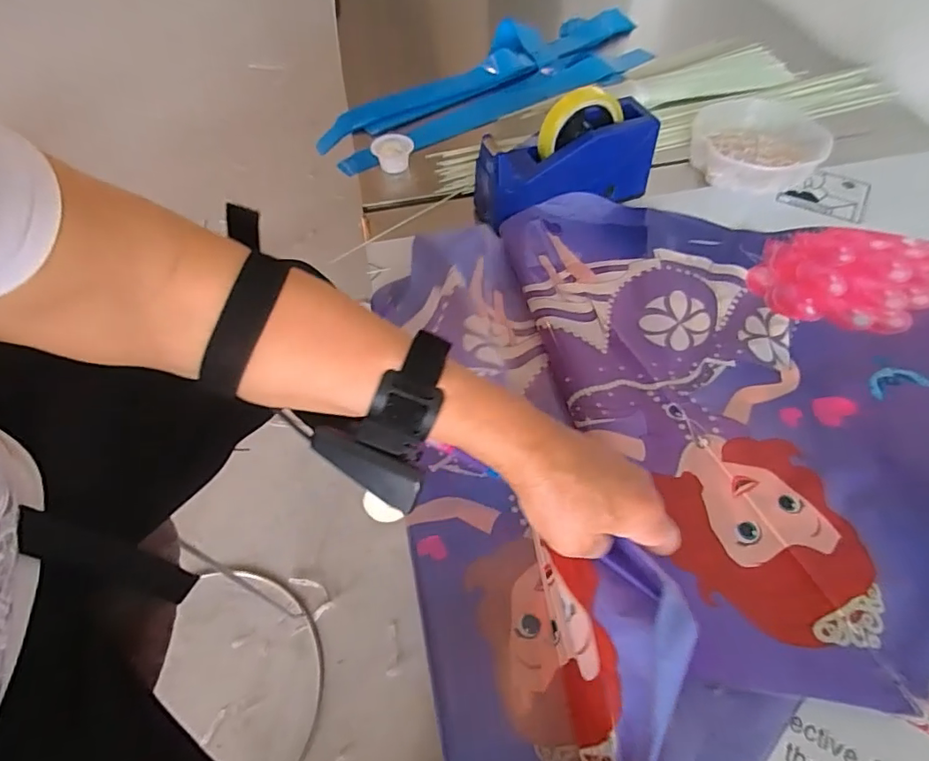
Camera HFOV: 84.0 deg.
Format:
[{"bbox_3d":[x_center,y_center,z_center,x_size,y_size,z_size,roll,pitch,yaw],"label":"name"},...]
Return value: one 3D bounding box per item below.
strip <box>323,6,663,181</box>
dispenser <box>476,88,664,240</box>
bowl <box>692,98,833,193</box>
[{"bbox_3d":[0.044,-0.461,0.790,0.549,0.034,0.189,-32,60,-18],"label":"strip"},{"bbox_3d":[0.113,-0.254,0.589,0.207,0.122,0.066,-18,57,-10],"label":"dispenser"},{"bbox_3d":[0.380,-0.299,0.660,0.162,0.042,0.149,-9,56,-4],"label":"bowl"}]

